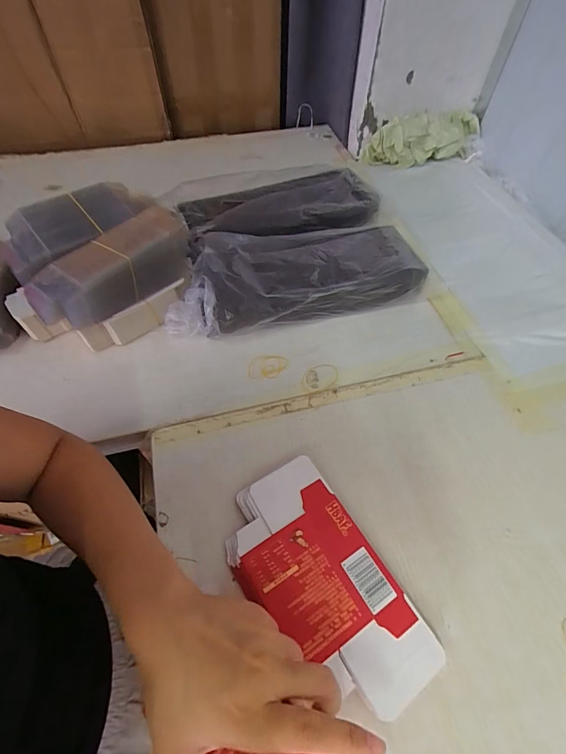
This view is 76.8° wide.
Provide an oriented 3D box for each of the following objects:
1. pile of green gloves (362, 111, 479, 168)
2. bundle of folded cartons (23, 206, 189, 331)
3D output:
[{"bbox_3d":[0.287,-0.477,0.717,0.227,0.082,0.077,-15,57,-10],"label":"pile of green gloves"},{"bbox_3d":[-0.206,-0.137,0.438,0.201,0.055,0.095,-39,64,-23],"label":"bundle of folded cartons"}]

